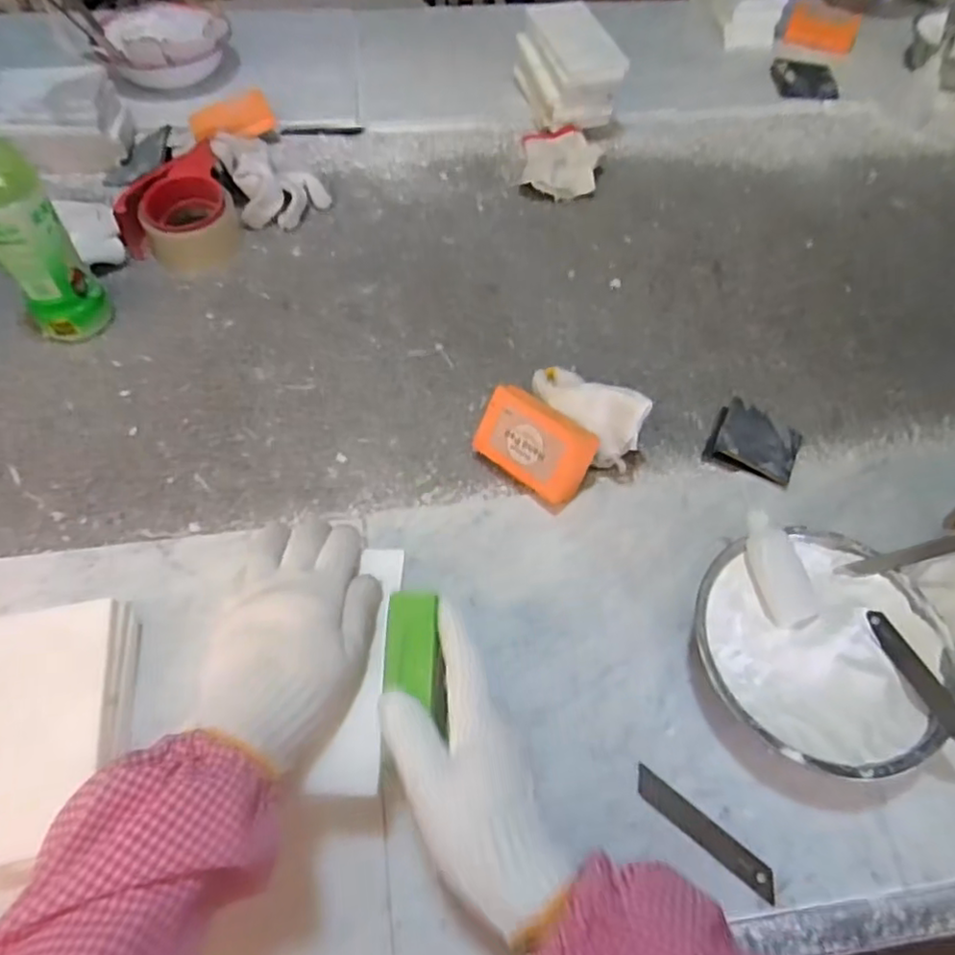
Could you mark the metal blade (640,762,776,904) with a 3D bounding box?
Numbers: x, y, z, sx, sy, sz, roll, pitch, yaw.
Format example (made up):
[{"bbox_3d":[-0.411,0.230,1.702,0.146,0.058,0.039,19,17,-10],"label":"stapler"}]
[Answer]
[{"bbox_3d":[0.143,0.223,0.418,0.099,0.004,0.017,36,68,17],"label":"metal blade"}]

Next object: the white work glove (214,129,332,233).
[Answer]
[{"bbox_3d":[-0.222,-0.330,0.731,0.103,0.067,0.092,-22,61,-16],"label":"white work glove"}]

